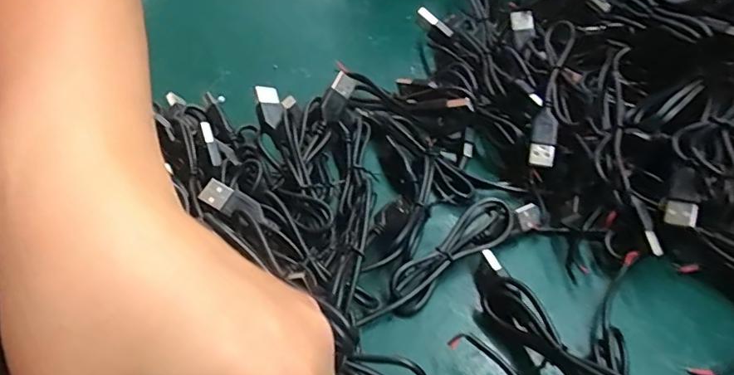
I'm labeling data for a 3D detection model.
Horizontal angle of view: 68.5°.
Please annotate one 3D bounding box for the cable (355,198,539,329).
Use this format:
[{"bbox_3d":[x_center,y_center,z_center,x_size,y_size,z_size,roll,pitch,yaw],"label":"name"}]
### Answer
[{"bbox_3d":[0.042,0.033,0.270,0.109,0.013,0.024,-29,54,-28],"label":"cable"}]

